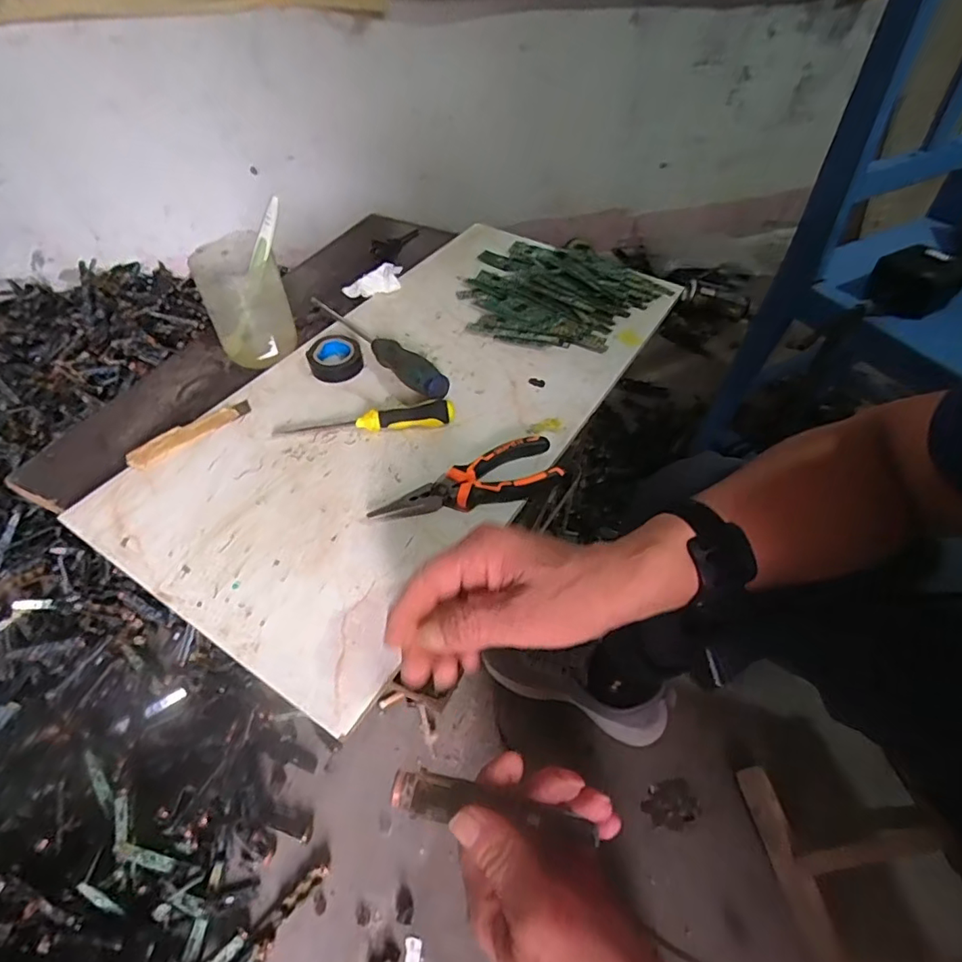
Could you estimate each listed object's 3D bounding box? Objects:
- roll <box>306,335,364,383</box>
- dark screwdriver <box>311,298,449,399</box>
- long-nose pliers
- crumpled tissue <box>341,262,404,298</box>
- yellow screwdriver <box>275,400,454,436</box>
[{"bbox_3d":[-0.147,-0.126,0.545,0.053,0.022,0.056,0,49,0],"label":"roll"},{"bbox_3d":[-0.114,-0.150,0.554,0.029,0.031,0.240,-33,57,-26],"label":"dark screwdriver"},{"bbox_3d":[-0.011,0.002,0.445,0.154,0.026,0.049,-15,51,-13],"label":"long-nose pliers"},{"bbox_3d":[-0.127,-0.233,0.635,0.073,0.021,0.030,-20,51,5],"label":"crumpled tissue"},{"bbox_3d":[-0.104,-0.057,0.488,0.158,0.024,0.024,-4,49,-4],"label":"yellow screwdriver"}]

